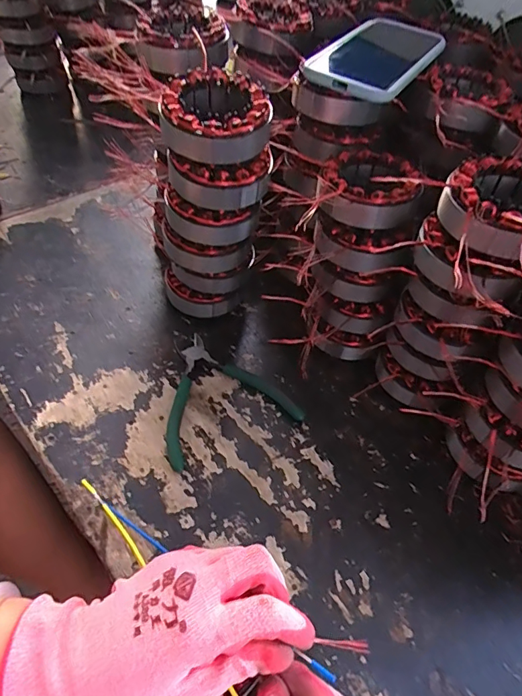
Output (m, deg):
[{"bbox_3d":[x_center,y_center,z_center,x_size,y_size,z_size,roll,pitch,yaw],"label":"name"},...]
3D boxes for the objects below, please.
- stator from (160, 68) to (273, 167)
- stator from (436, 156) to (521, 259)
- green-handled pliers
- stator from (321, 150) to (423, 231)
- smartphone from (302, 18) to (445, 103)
[{"bbox_3d":[-0.039,-0.186,0.371,0.084,0.051,0.085,-13,55,-13],"label":"stator"},{"bbox_3d":[0.174,-0.096,0.320,0.082,0.033,0.092,2,53,-2],"label":"stator"},{"bbox_3d":[-0.046,0.039,0.455,0.133,0.008,0.134,-20,56,-18],"label":"green-handled pliers"},{"bbox_3d":[0.094,-0.141,0.389,0.083,0.034,0.077,9,53,3],"label":"stator"},{"bbox_3d":[0.107,-0.271,0.417,0.086,0.011,0.158,27,56,17],"label":"smartphone"}]

